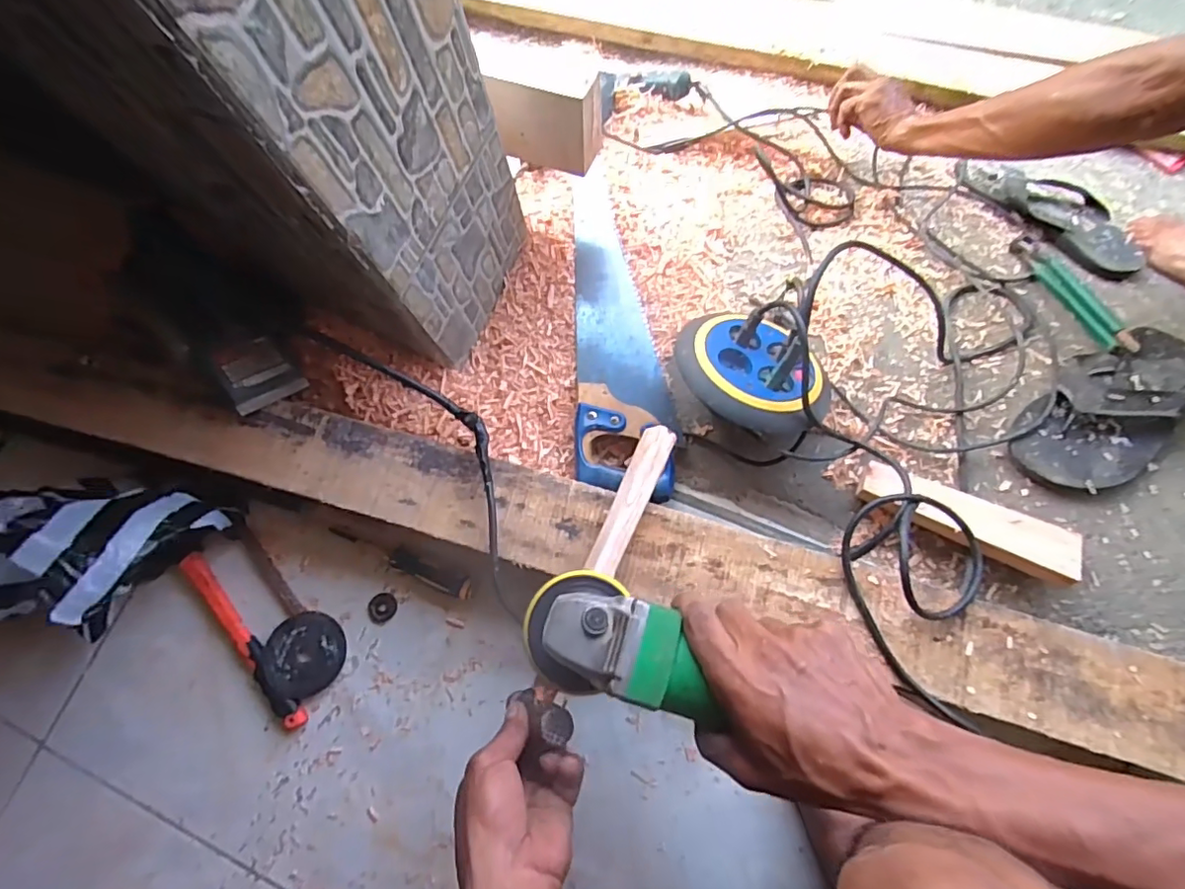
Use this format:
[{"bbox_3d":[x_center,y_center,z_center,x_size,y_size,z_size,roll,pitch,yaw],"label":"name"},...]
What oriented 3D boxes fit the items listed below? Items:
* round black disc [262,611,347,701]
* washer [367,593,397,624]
[{"bbox_3d":[-0.303,0.221,0.581,0.078,0.016,0.082,-10,75,2],"label":"round black disc"},{"bbox_3d":[-0.230,0.177,0.598,0.029,0.004,0.032,37,81,12],"label":"washer"}]

